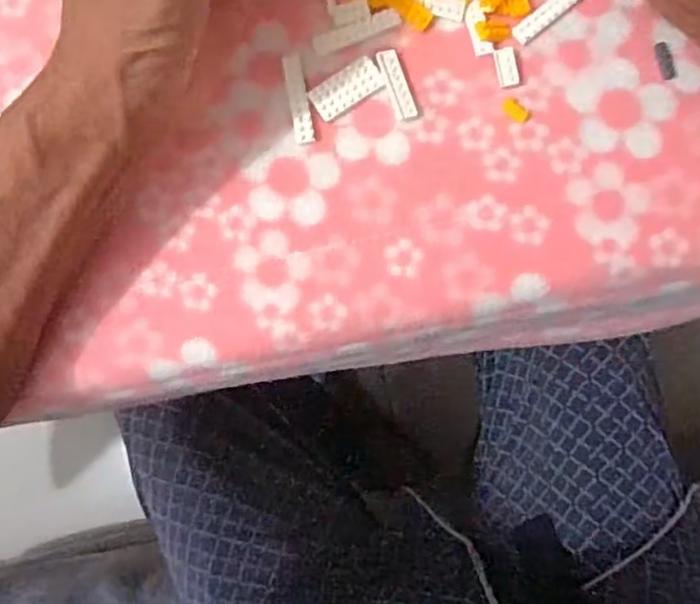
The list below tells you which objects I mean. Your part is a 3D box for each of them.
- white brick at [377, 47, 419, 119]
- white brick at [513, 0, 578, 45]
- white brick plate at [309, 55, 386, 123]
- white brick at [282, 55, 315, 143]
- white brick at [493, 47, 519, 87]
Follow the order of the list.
[{"bbox_3d":[0.021,-0.095,0.287,0.009,0.004,0.032,-20,83,3],"label":"white brick"},{"bbox_3d":[0.088,-0.128,0.284,0.040,0.004,0.009,-39,82,1],"label":"white brick"},{"bbox_3d":[-0.001,-0.094,0.286,0.031,0.004,0.015,-32,82,2],"label":"white brick plate"},{"bbox_3d":[-0.023,-0.089,0.287,0.009,0.006,0.038,-10,83,4],"label":"white brick"},{"bbox_3d":[0.068,-0.102,0.283,0.009,0.004,0.016,-12,83,4],"label":"white brick"}]

